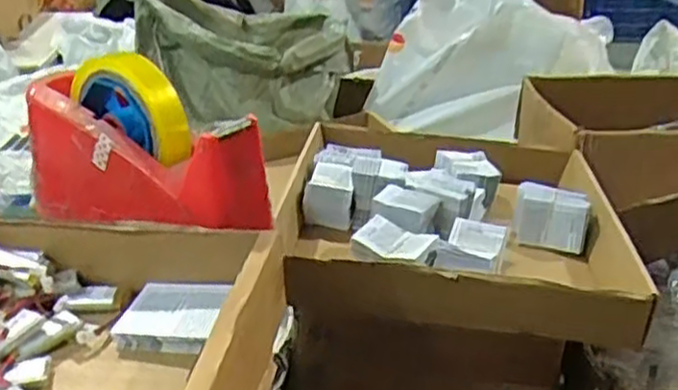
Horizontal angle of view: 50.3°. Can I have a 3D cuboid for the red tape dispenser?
[{"bbox_3d":[-0.133,-0.028,0.481,0.197,0.103,0.052,15,30,26],"label":"red tape dispenser"}]

